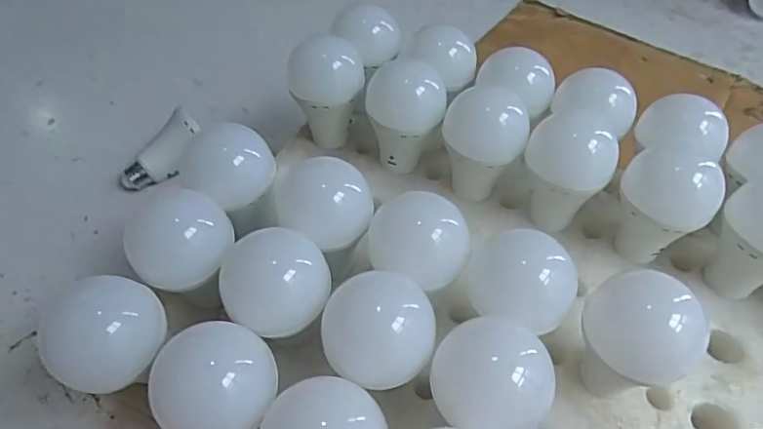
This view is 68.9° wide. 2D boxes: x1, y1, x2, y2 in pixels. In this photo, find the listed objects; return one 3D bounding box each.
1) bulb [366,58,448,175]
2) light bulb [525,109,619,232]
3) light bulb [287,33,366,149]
[{"bbox_3d":[0.020,-0.079,0.473,0.061,0.092,0.056,6,50,3],"label":"bulb"},{"bbox_3d":[0.145,-0.032,0.444,0.063,0.081,0.065,1,50,-1],"label":"light bulb"},{"bbox_3d":[-0.049,-0.104,0.490,0.066,0.094,0.059,-2,50,-4],"label":"light bulb"}]

